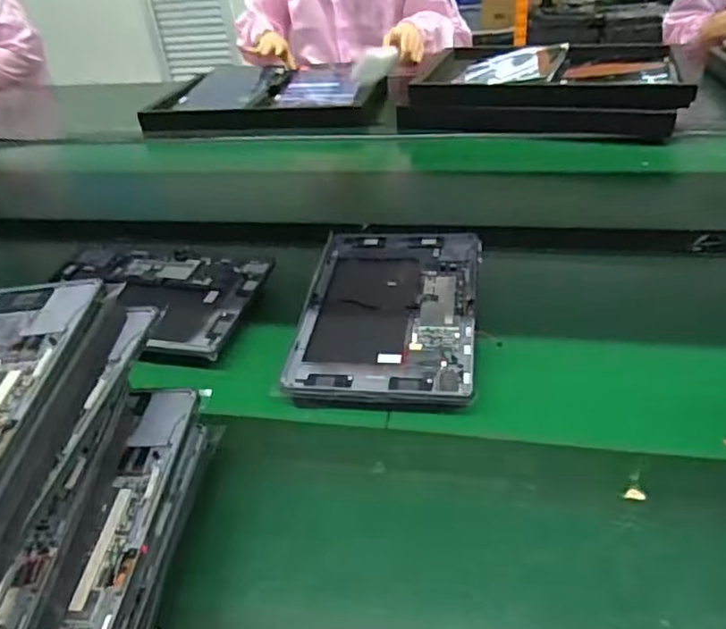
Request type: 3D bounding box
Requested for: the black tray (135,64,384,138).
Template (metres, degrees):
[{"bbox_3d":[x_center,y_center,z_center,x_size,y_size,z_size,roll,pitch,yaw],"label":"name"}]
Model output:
[{"bbox_3d":[-0.189,-0.464,1.283,0.466,0.053,0.376,0,38,9],"label":"black tray"}]

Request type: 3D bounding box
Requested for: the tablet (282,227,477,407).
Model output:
[{"bbox_3d":[0.028,-0.012,0.611,0.169,0.010,0.279,2,38,11],"label":"tablet"}]

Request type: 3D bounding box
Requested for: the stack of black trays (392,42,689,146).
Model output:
[{"bbox_3d":[0.328,-0.401,1.093,0.452,0.095,0.290,11,40,22],"label":"stack of black trays"}]

